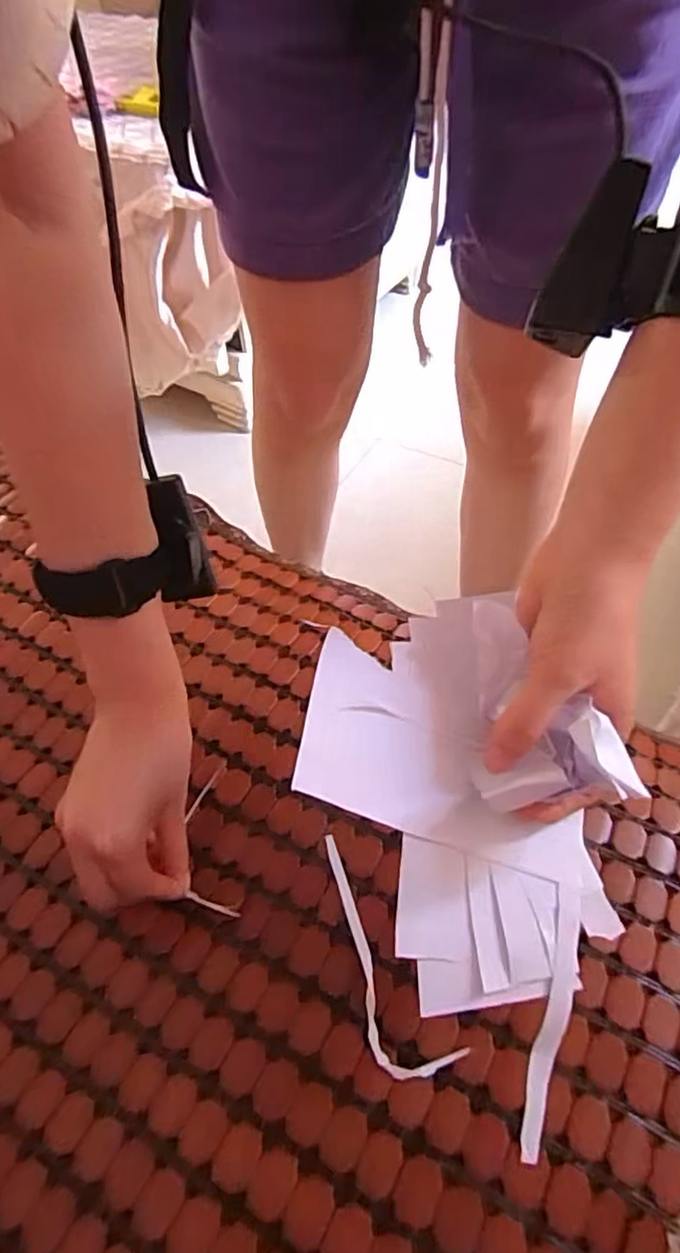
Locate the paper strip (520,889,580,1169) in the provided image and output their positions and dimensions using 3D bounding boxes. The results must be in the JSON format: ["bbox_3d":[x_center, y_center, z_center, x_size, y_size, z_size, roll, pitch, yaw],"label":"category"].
[{"bbox_3d":[0.088,0.162,0.263,0.013,0.008,0.103,13,75,14],"label":"paper strip"}]

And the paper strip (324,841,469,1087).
[{"bbox_3d":[0.019,0.164,0.329,0.036,0.004,0.121,-19,54,-9],"label":"paper strip"}]

